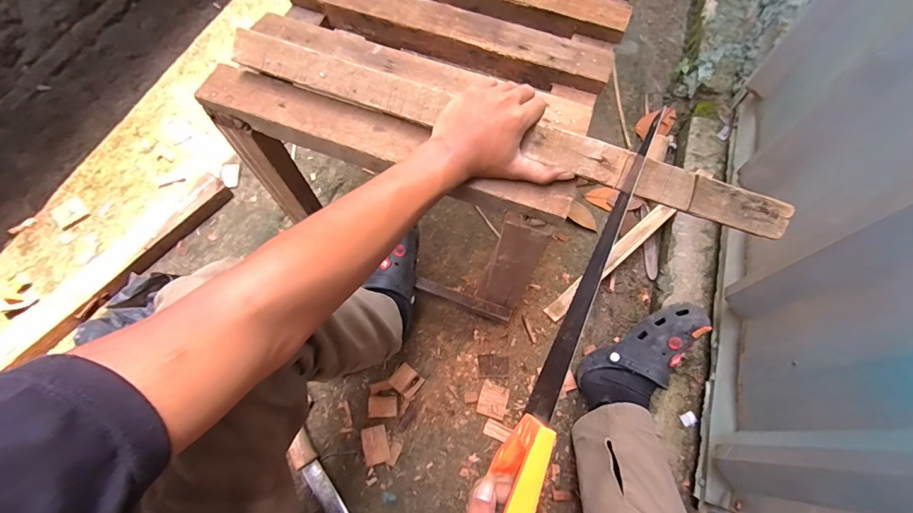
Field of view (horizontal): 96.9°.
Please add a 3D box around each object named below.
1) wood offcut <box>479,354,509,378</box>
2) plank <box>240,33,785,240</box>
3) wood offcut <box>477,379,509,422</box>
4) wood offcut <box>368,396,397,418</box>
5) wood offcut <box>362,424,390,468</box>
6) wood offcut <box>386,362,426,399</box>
[{"bbox_3d":[0.073,0.214,0.792,0.059,0.004,0.043,1,65,-1],"label":"wood offcut"},{"bbox_3d":[0.036,-0.138,0.440,0.609,0.034,0.032,20,66,7],"label":"plank"},{"bbox_3d":[0.070,0.272,0.765,0.051,0.004,0.061,17,66,7],"label":"wood offcut"},{"bbox_3d":[-0.137,0.280,0.751,0.052,0.006,0.037,1,65,-1],"label":"wood offcut"},{"bbox_3d":[-0.145,0.340,0.729,0.042,0.006,0.063,-15,66,-8],"label":"wood offcut"},{"bbox_3d":[-0.096,0.237,0.770,0.053,0.008,0.048,38,70,15],"label":"wood offcut"}]

